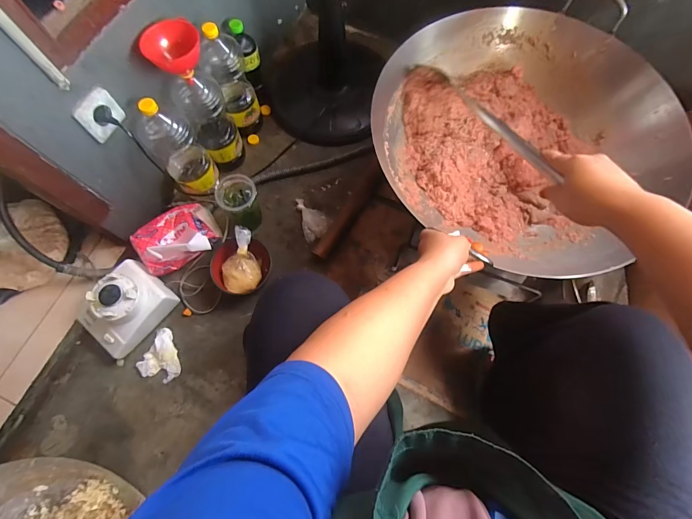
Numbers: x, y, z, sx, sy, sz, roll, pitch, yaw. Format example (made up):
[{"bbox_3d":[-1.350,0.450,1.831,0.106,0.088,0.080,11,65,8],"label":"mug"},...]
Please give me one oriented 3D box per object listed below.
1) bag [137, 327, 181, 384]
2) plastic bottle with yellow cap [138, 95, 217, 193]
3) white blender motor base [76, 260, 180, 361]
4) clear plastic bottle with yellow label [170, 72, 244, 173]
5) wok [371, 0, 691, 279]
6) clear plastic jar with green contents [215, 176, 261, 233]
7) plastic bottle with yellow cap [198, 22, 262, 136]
[{"bbox_3d":[-0.424,0.228,0.811,0.091,0.026,0.108,27,73,9],"label":"bag"},{"bbox_3d":[-0.391,-0.256,0.800,0.101,0.267,0.099,0,71,0],"label":"plastic bottle with yellow cap"},{"bbox_3d":[-0.506,0.109,0.787,0.131,0.124,0.182,35,75,11],"label":"white blender motor base"},{"bbox_3d":[-0.327,-0.326,0.863,0.101,0.271,0.083,-28,74,-9],"label":"clear plastic bottle with yellow label"},{"bbox_3d":[0.360,-0.258,0.720,0.578,0.142,0.505,24,73,8],"label":"wok"},{"bbox_3d":[-0.252,-0.132,0.858,0.085,0.157,0.087,0,71,0],"label":"clear plastic jar with green contents"},{"bbox_3d":[-0.293,-0.433,0.877,0.102,0.292,0.098,-6,71,-2],"label":"plastic bottle with yellow cap"}]

